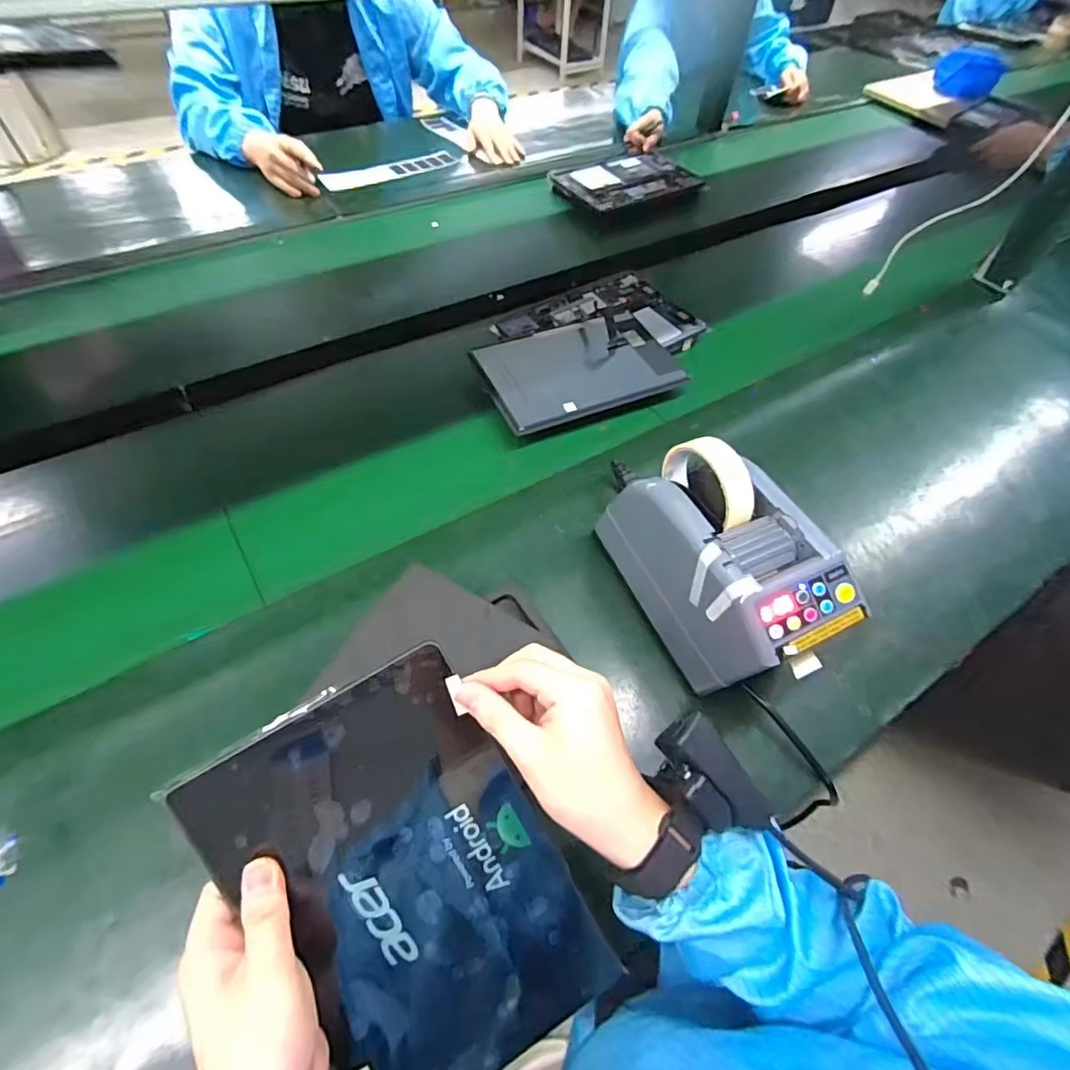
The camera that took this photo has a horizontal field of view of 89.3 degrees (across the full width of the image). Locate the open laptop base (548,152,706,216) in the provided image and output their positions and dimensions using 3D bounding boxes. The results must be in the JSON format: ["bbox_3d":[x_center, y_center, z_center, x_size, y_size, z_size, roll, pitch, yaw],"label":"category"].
[{"bbox_3d":[0.173,-0.672,1.027,0.259,0.026,0.177,-28,62,-21],"label":"open laptop base"}]

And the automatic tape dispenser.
[{"bbox_3d":[0.161,0.025,0.477,0.109,0.154,0.204,-21,60,-18],"label":"automatic tape dispenser"}]

